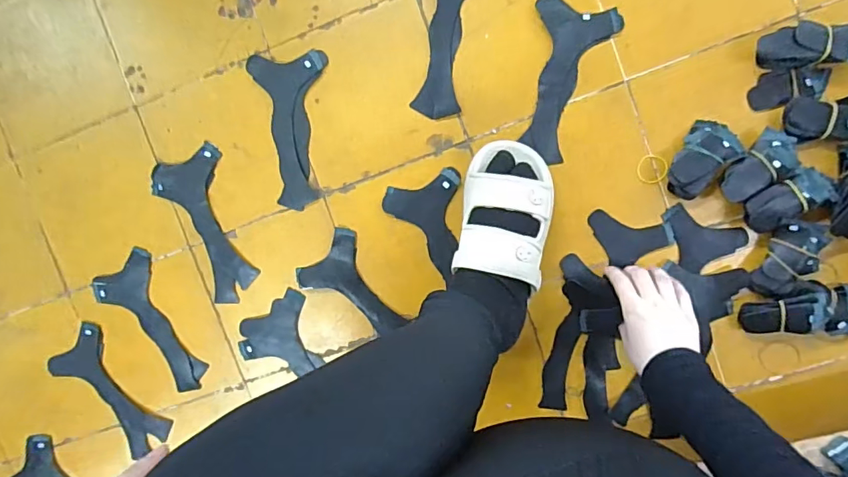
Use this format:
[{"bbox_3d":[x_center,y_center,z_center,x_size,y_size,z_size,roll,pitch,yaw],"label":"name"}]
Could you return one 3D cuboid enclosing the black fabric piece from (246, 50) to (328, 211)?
[{"bbox_3d":[-0.169,-0.136,0.627,0.095,0.004,0.190,-2,95,6],"label":"black fabric piece"}]

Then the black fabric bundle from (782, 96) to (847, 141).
[{"bbox_3d":[0.450,-0.135,0.554,0.082,0.020,0.048,2,96,6],"label":"black fabric bundle"}]

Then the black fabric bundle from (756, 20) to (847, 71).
[{"bbox_3d":[0.424,-0.211,0.542,0.101,0.032,0.046,-5,95,6],"label":"black fabric bundle"}]

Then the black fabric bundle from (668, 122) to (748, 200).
[{"bbox_3d":[0.321,-0.090,0.569,0.056,0.034,0.088,35,98,2],"label":"black fabric bundle"}]

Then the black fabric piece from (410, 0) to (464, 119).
[{"bbox_3d":[0.030,-0.247,0.598,0.090,0.004,0.192,6,96,5],"label":"black fabric piece"}]

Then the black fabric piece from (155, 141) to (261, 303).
[{"bbox_3d":[-0.282,-0.014,0.649,0.095,0.008,0.199,-22,93,7],"label":"black fabric piece"}]

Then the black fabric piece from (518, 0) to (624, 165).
[{"bbox_3d":[0.161,-0.190,0.589,0.093,0.004,0.183,17,97,4],"label":"black fabric piece"}]

